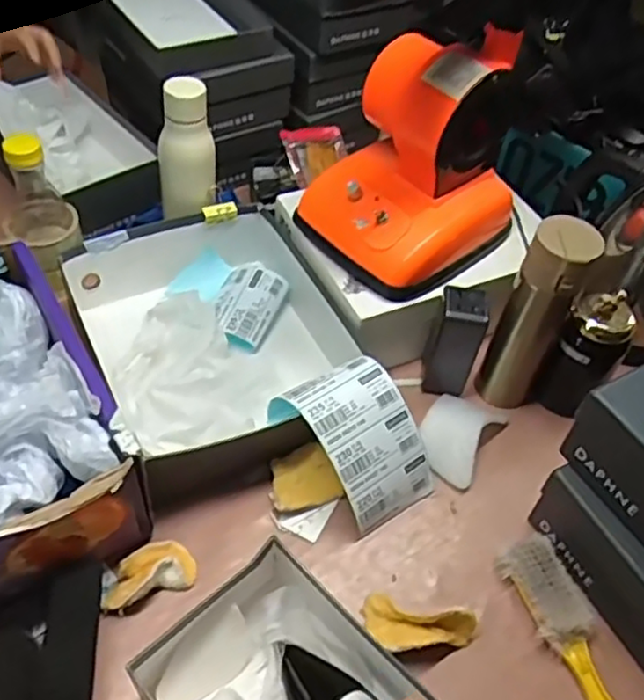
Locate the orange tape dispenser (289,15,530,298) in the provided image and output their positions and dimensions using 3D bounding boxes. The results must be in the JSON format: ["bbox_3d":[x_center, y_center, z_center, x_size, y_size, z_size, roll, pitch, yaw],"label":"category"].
[{"bbox_3d":[0.105,-0.209,0.755,0.179,0.197,0.203,39,56,23],"label":"orange tape dispenser"}]

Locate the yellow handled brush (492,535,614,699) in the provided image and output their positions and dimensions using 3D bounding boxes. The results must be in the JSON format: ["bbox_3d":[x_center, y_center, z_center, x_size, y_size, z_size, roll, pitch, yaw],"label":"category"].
[{"bbox_3d":[0.242,0.275,0.631,0.058,0.039,0.226,-17,54,-19],"label":"yellow handled brush"}]

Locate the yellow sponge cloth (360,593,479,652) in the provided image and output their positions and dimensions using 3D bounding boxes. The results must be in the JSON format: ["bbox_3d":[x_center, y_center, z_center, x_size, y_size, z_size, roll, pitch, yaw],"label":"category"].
[{"bbox_3d":[0.084,0.248,0.623,0.098,0.033,0.051,20,51,10],"label":"yellow sponge cloth"}]

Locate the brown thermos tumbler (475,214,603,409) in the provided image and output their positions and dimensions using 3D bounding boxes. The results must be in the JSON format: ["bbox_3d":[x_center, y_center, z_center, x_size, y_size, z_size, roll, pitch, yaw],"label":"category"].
[{"bbox_3d":[0.225,-0.029,0.750,0.067,0.241,0.060,27,52,15],"label":"brown thermos tumbler"}]

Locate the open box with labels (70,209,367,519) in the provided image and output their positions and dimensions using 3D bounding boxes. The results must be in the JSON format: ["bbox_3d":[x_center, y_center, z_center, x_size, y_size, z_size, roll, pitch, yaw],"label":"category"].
[{"bbox_3d":[-0.129,-0.012,0.807,0.267,0.114,0.326,-19,55,-21],"label":"open box with labels"}]

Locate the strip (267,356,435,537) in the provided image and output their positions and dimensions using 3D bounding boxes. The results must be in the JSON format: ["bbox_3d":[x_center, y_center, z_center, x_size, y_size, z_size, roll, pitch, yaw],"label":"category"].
[{"bbox_3d":[0.034,0.084,0.710,0.097,0.090,0.156,-31,60,-28],"label":"strip"}]

